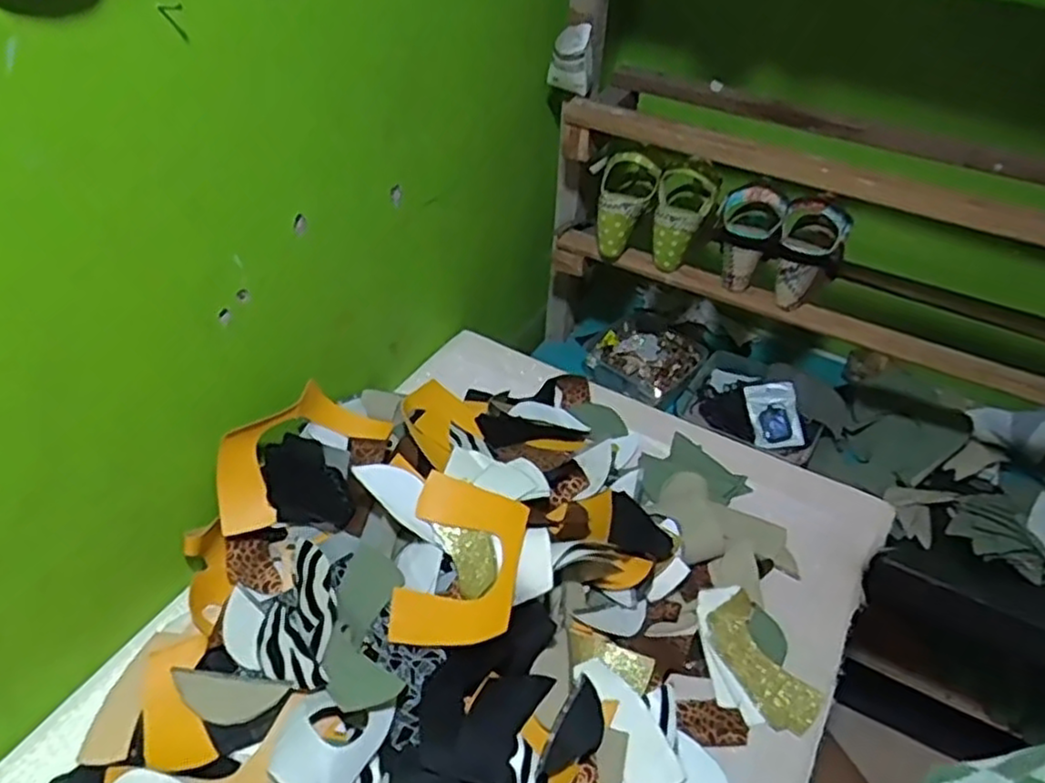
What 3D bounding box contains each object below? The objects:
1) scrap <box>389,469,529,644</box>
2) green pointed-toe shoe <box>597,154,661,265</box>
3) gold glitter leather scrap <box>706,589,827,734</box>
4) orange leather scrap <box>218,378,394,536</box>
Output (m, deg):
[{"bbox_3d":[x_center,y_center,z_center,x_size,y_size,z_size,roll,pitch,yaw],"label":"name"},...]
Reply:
[{"bbox_3d":[-0.056,0.160,0.672,0.114,0.019,0.154,6,71,22],"label":"scrap"},{"bbox_3d":[0.144,-0.260,1.027,0.078,0.152,0.084,12,42,9],"label":"green pointed-toe shoe"},{"bbox_3d":[0.239,0.269,0.718,0.067,0.015,0.132,-19,46,-24],"label":"gold glitter leather scrap"},{"bbox_3d":[-0.237,0.061,0.763,0.193,0.075,0.083,-27,50,-30],"label":"orange leather scrap"}]

